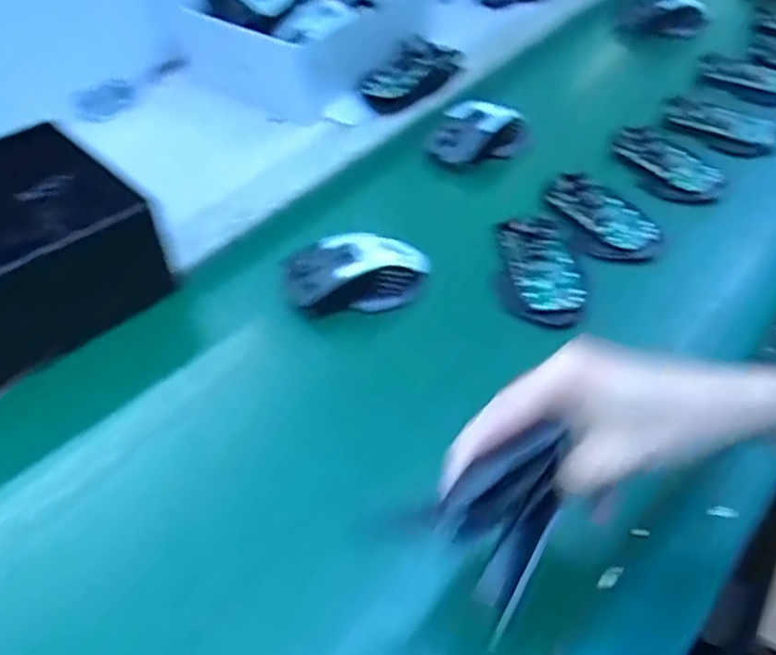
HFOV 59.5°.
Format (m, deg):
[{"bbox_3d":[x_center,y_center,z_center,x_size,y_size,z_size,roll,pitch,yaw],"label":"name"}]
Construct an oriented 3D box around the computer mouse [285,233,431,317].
[{"bbox_3d":[-0.025,-0.048,0.546,0.114,0.033,0.061,-8,49,-4],"label":"computer mouse"}]

